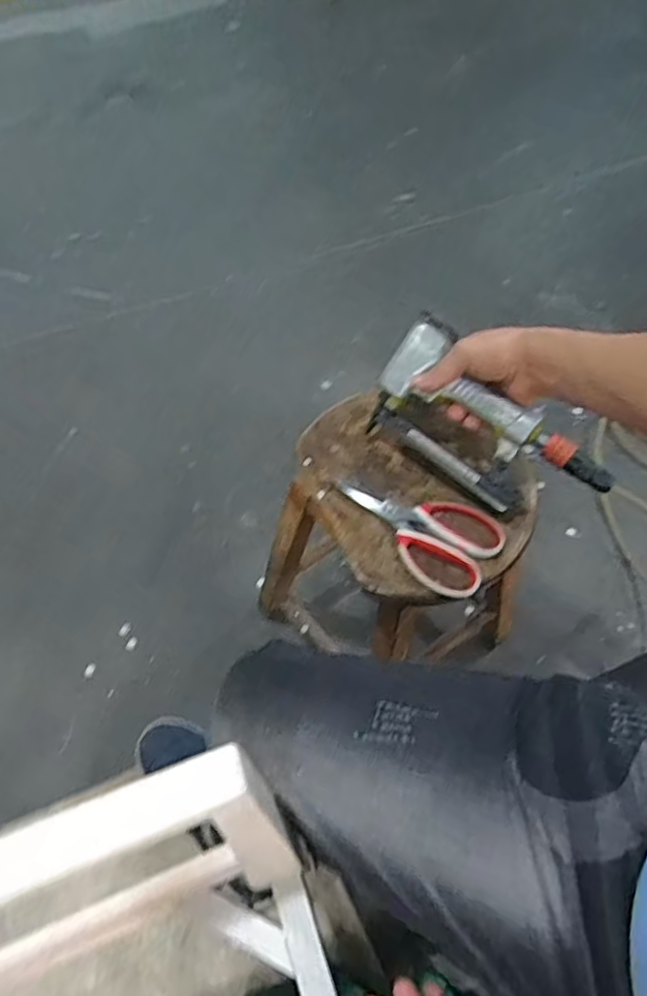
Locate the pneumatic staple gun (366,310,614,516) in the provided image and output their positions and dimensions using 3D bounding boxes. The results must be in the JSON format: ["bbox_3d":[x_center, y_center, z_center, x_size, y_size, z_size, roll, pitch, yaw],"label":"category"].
[{"bbox_3d":[0.170,-0.072,0.676,0.246,0.043,0.123,38,107,13],"label":"pneumatic staple gun"}]

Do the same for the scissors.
[{"bbox_3d":[0.096,0.028,0.667,0.169,0.011,0.101,30,63,16],"label":"scissors"}]

